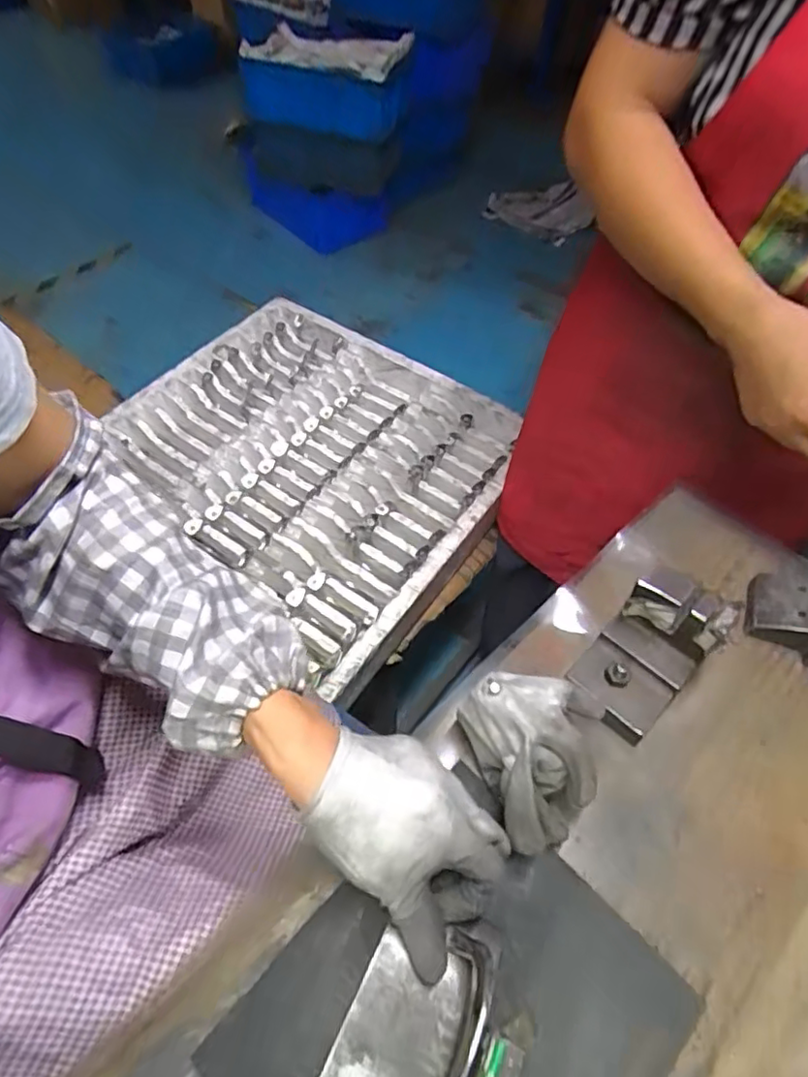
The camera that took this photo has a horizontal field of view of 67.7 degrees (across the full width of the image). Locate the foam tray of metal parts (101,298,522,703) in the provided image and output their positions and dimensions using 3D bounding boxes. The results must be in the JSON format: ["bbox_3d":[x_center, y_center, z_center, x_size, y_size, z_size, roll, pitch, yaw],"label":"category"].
[{"bbox_3d":[-0.139,-0.120,0.878,0.531,0.055,0.486,30,59,18],"label":"foam tray of metal parts"}]

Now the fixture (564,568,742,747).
[{"bbox_3d":[0.162,0.076,0.405,0.091,0.075,0.064,-39,63,-25],"label":"fixture"}]

